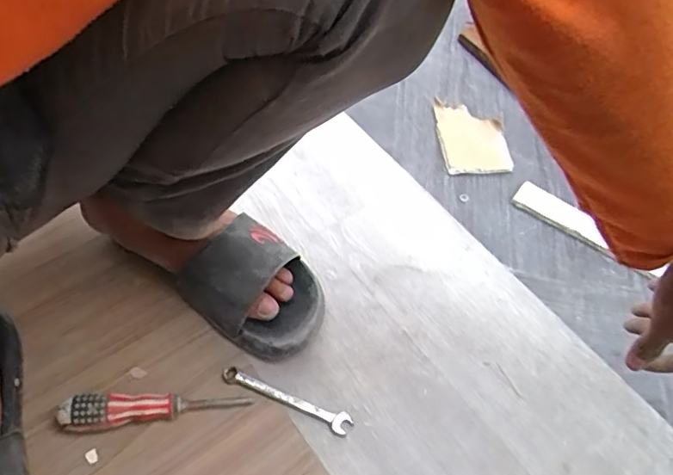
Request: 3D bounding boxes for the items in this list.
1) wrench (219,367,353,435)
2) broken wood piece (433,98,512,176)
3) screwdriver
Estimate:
[{"bbox_3d":[-0.050,0.161,0.546,0.137,0.009,0.022,22,58,10],"label":"wrench"},{"bbox_3d":[0.183,-0.138,0.737,0.088,0.014,0.126,-2,53,4],"label":"broken wood piece"},{"bbox_3d":[-0.169,0.161,0.512,0.169,0.033,0.027,-4,57,-7],"label":"screwdriver"}]

